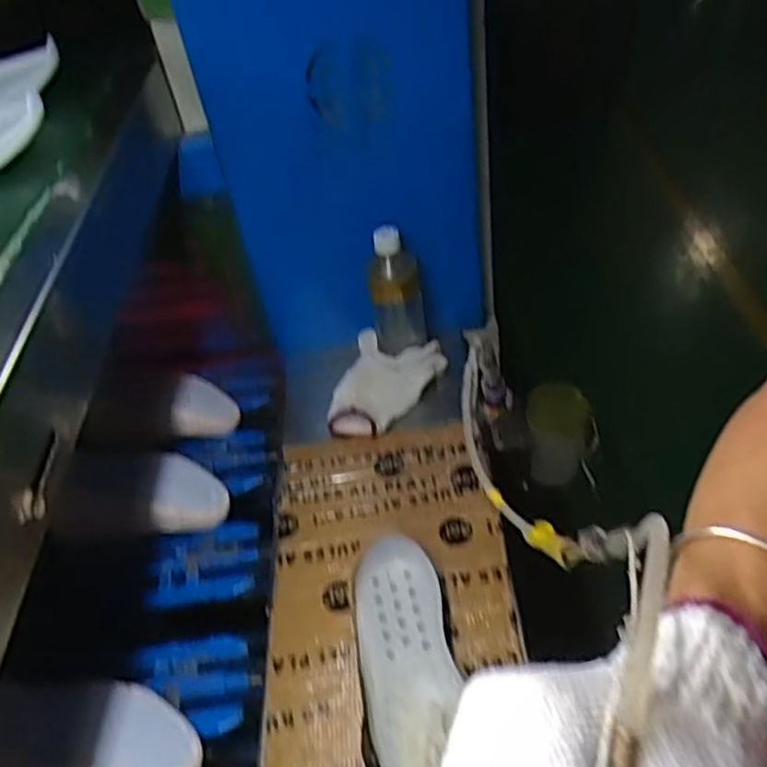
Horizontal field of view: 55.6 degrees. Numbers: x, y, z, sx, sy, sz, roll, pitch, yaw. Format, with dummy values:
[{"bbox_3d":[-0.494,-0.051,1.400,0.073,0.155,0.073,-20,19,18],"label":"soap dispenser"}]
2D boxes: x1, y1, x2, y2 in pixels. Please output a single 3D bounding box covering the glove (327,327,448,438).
[{"bbox_3d":[0.007,0.001,0.849,0.110,0.041,0.145,8,46,14],"label":"glove"}]

